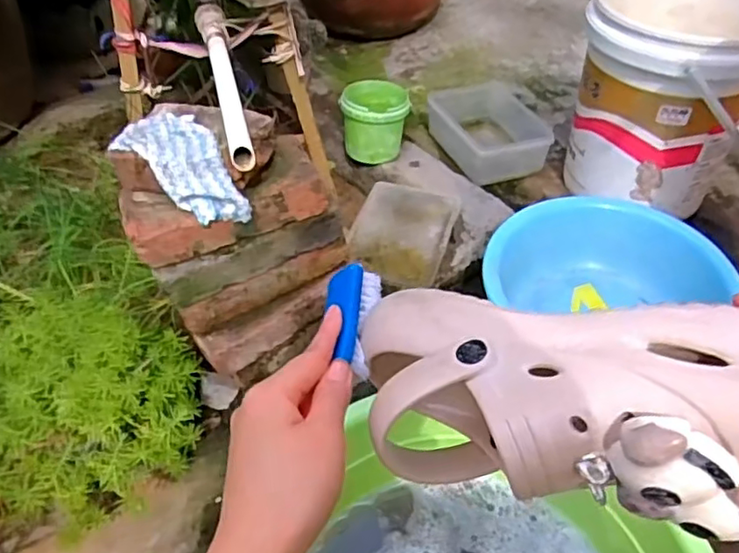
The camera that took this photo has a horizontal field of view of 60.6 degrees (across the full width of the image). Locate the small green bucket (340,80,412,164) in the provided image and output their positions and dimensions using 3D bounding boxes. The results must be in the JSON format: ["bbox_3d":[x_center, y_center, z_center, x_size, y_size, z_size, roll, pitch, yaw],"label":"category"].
[{"bbox_3d":[0.010,-0.305,1.235,0.124,0.125,0.136,-1,45,1],"label":"small green bucket"}]

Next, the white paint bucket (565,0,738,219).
[{"bbox_3d":[0.543,-0.344,1.158,0.315,0.328,0.357,31,53,28],"label":"white paint bucket"}]

